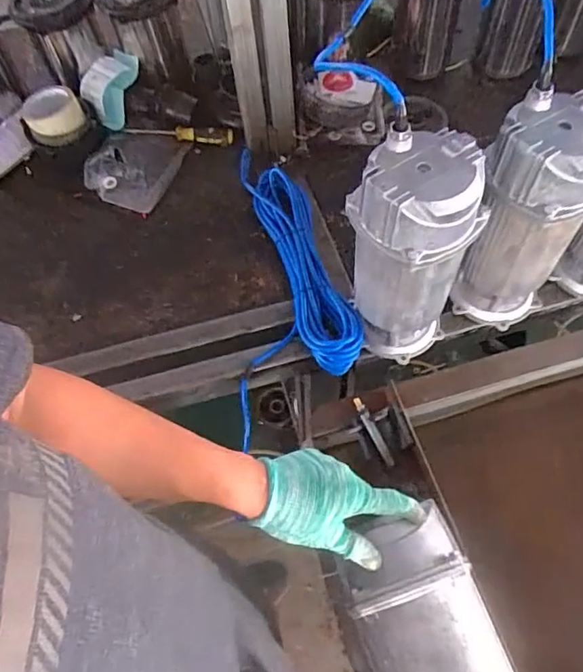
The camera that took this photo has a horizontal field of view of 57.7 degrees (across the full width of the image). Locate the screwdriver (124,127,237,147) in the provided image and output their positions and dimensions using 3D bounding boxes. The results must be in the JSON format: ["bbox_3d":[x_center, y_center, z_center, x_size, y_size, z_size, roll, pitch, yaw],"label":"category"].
[{"bbox_3d":[-0.204,-0.374,0.981,0.191,0.033,0.028,2,60,5],"label":"screwdriver"}]

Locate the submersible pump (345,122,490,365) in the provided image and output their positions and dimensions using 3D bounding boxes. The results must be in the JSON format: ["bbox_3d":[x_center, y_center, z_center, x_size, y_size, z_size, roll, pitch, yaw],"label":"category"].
[{"bbox_3d":[0.140,-0.091,0.645,0.123,0.293,0.121,-26,62,-11],"label":"submersible pump"}]

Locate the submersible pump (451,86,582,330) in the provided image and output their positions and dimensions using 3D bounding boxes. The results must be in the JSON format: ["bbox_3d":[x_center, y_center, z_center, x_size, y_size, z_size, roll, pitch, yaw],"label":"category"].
[{"bbox_3d":[0.286,-0.136,0.660,0.133,0.288,0.135,22,64,16],"label":"submersible pump"}]

